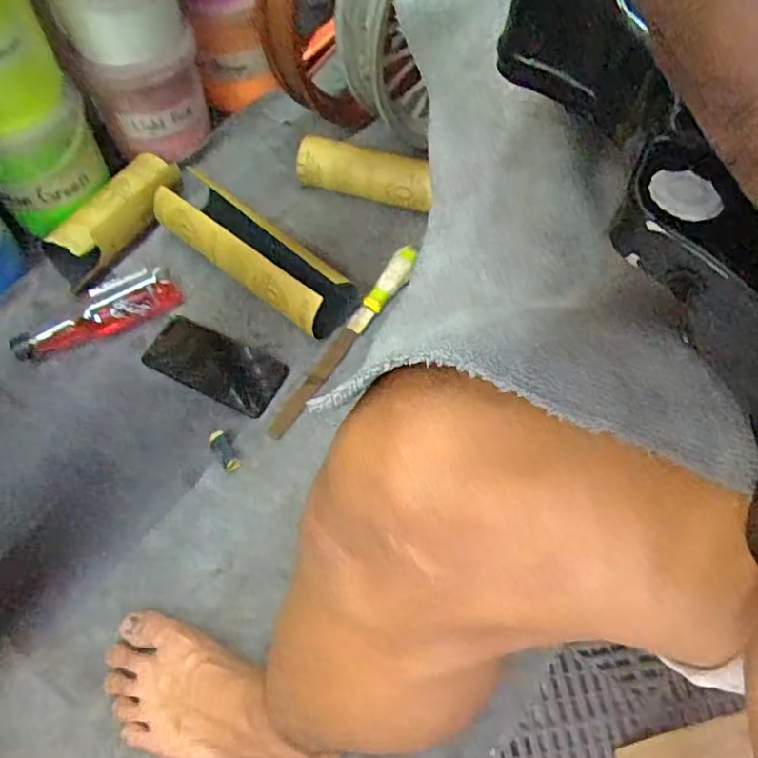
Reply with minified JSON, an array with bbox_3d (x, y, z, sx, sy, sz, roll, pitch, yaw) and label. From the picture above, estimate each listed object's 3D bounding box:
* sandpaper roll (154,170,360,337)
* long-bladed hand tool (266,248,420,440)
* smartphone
[{"bbox_3d":[-0.156,-0.163,0.753,0.300,0.076,0.093,38,66,16],"label":"sandpaper roll"},{"bbox_3d":[-0.038,-0.052,0.730,0.028,0.028,0.298,30,64,13],"label":"long-bladed hand tool"},{"bbox_3d":[-0.196,-0.017,0.723,0.163,0.010,0.078,25,63,10],"label":"smartphone"}]

